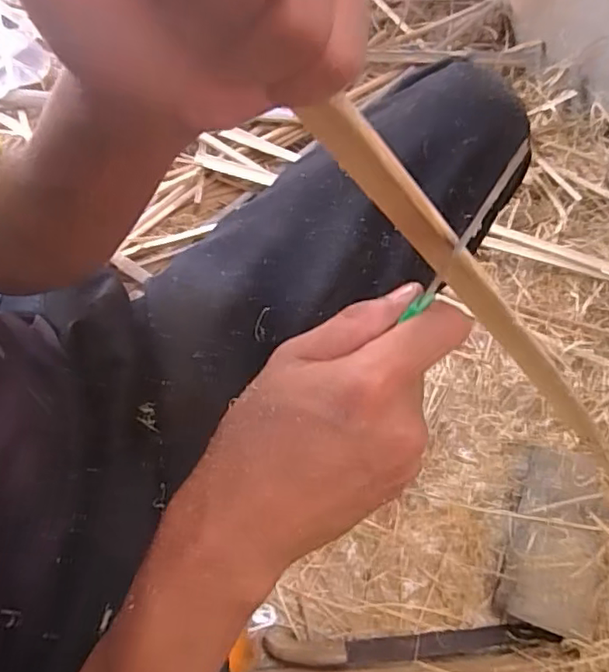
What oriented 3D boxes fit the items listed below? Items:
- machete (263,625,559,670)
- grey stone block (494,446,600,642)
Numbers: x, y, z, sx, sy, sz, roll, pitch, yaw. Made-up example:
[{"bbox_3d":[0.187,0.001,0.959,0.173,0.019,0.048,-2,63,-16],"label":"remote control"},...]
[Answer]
[{"bbox_3d":[0.122,0.355,0.680,0.331,0.035,0.038,-4,73,-2],"label":"machete"},{"bbox_3d":[0.295,0.239,0.697,0.101,0.056,0.202,15,74,4],"label":"grey stone block"}]

